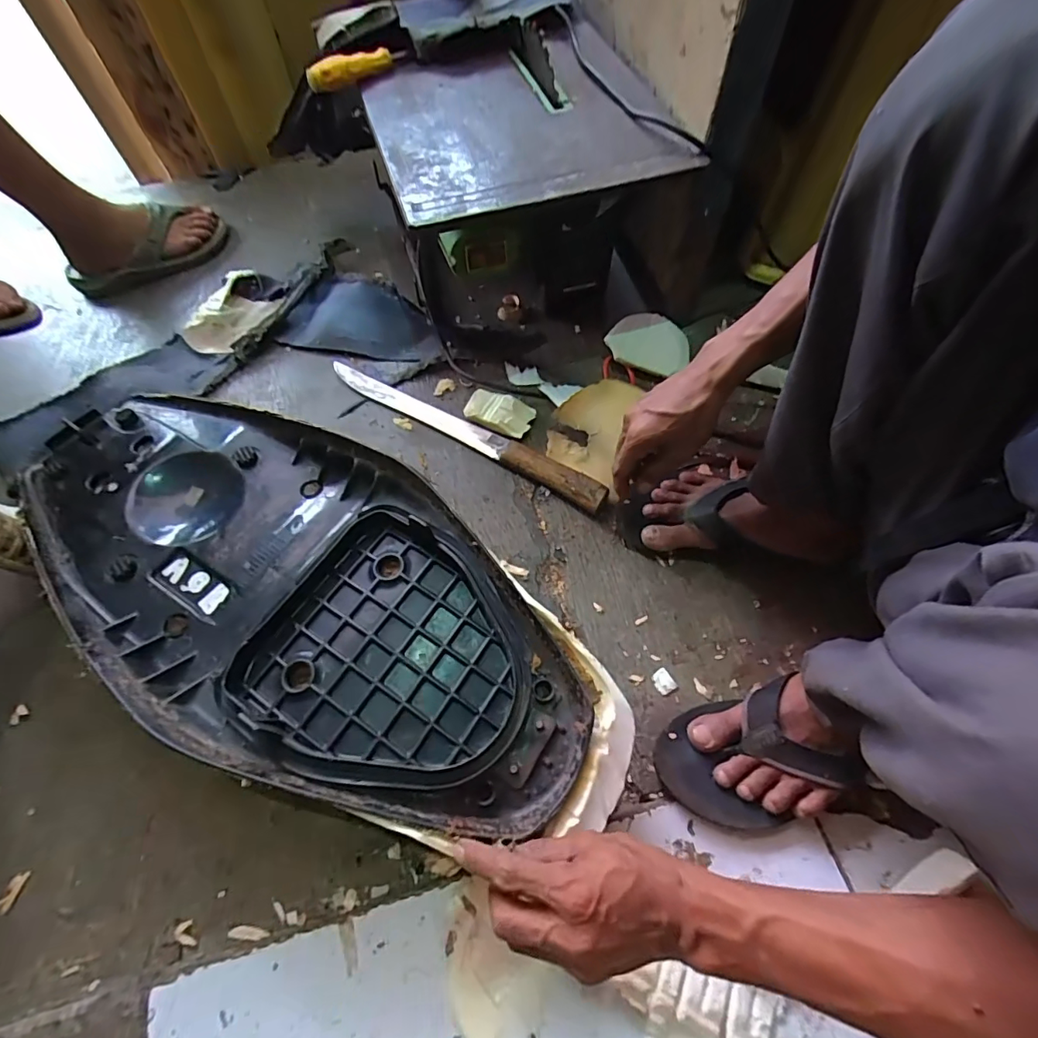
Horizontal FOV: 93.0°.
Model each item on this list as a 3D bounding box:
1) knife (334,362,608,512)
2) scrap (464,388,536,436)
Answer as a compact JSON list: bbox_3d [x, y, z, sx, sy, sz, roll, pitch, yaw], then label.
[{"bbox_3d":[-0.075,-0.117,0.648,0.413,0.023,0.032,29,67,14],"label":"knife"},{"bbox_3d":[-0.026,-0.144,0.659,0.090,0.021,0.049,22,65,11],"label":"scrap"}]

